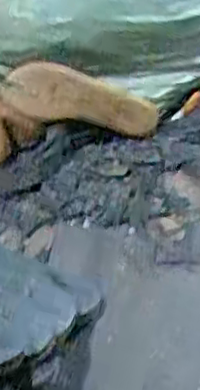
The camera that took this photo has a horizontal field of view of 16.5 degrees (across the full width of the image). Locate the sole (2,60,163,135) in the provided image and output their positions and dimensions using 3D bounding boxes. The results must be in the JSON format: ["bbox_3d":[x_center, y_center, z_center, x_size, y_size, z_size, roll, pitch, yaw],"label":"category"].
[{"bbox_3d":[-0.020,-0.135,0.987,0.224,0.080,0.032,12,34,-19],"label":"sole"}]

